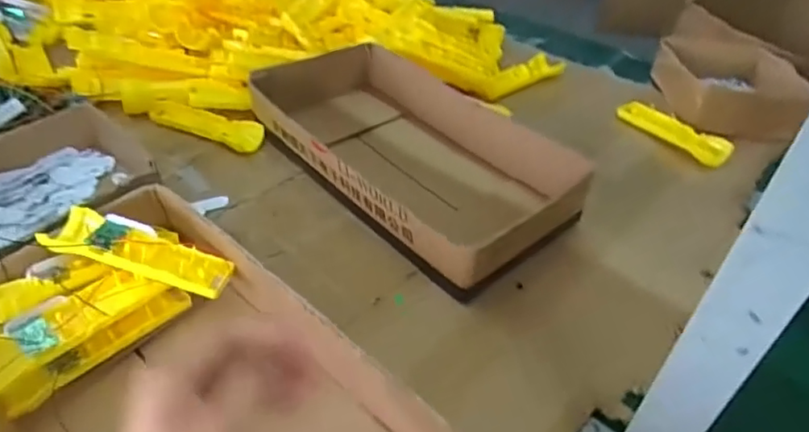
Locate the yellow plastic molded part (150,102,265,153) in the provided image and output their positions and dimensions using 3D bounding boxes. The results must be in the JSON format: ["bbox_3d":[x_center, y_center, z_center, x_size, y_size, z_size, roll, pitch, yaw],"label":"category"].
[{"bbox_3d":[-0.266,-0.127,0.781,0.156,0.026,0.051,15,43,15],"label":"yellow plastic molded part"}]

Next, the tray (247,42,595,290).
[{"bbox_3d":[-0.002,-0.080,0.713,0.212,0.080,0.416,-29,49,-30],"label":"tray"}]

